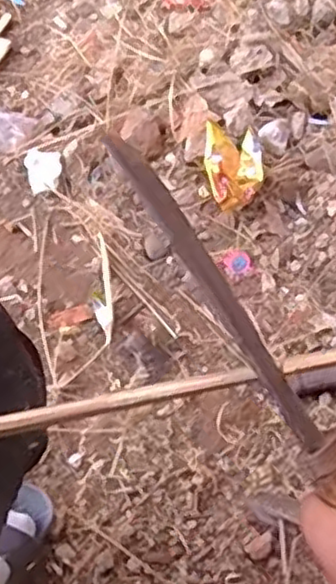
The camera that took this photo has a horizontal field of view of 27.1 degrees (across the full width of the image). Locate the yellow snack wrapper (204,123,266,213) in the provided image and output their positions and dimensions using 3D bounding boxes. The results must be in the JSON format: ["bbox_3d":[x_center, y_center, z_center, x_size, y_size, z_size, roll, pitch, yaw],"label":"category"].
[{"bbox_3d":[0.094,-0.177,1.013,0.087,0.037,0.146,6,61,1],"label":"yellow snack wrapper"}]

